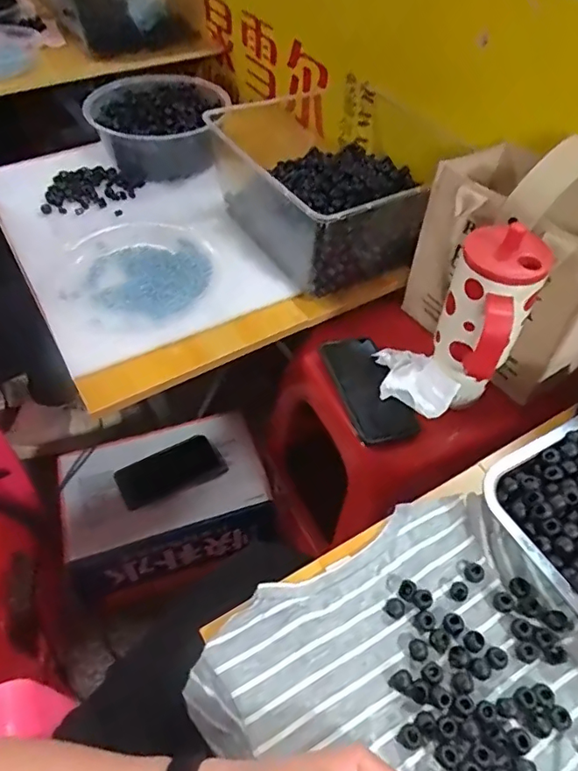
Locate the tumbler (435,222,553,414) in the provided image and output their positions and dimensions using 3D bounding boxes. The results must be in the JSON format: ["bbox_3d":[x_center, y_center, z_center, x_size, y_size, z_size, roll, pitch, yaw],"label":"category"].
[{"bbox_3d":[0.207,-0.055,0.560,0.083,0.197,0.111,5,52,3],"label":"tumbler"}]

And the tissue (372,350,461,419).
[{"bbox_3d":[0.145,-0.012,0.648,0.076,0.036,0.112,-15,53,-12],"label":"tissue"}]

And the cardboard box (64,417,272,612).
[{"bbox_3d":[-0.210,0.214,0.934,0.325,0.167,0.217,-15,53,-12],"label":"cardboard box"}]

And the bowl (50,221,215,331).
[{"bbox_3d":[-0.206,-0.160,0.734,0.217,0.032,0.205,-23,55,-18],"label":"bowl"}]

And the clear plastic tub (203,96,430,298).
[{"bbox_3d":[0.077,-0.276,0.756,0.268,0.142,0.280,-22,55,-18],"label":"clear plastic tub"}]

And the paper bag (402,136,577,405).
[{"bbox_3d":[0.284,-0.157,0.629,0.144,0.258,0.225,-25,56,-19],"label":"paper bag"}]

